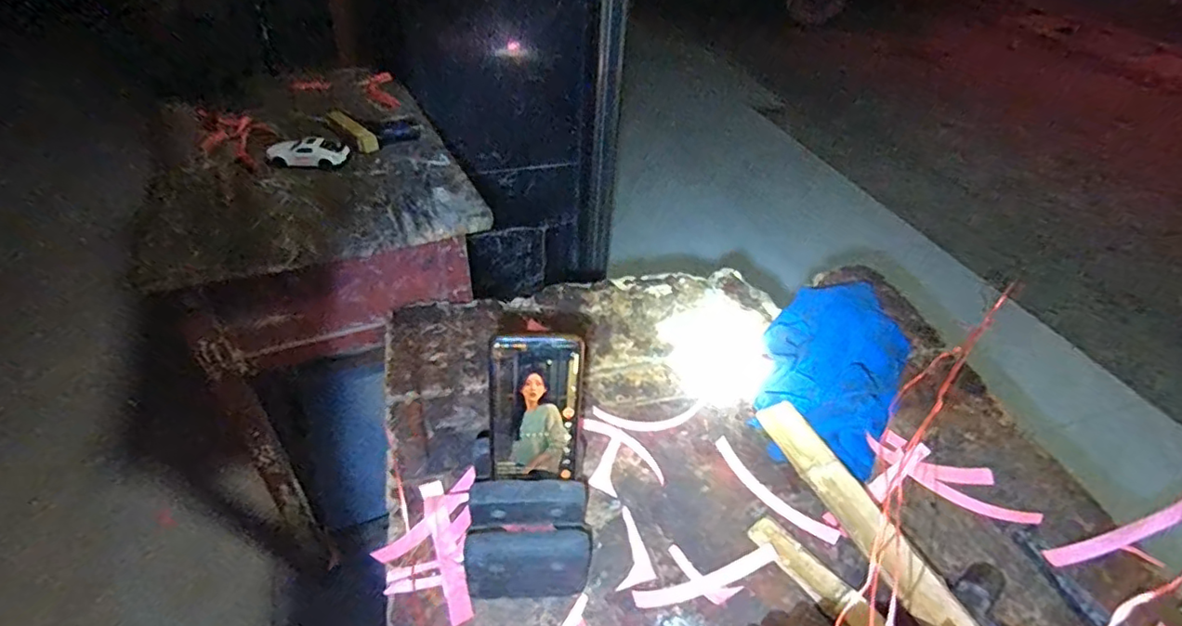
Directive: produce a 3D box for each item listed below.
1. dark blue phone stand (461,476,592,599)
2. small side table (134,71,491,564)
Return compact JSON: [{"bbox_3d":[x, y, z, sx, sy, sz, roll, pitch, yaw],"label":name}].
[{"bbox_3d":[-0.054,0.200,0.521,0.105,0.084,0.078,-1,41,-6],"label":"dark blue phone stand"},{"bbox_3d":[-0.389,0.017,0.978,0.350,0.599,0.404,-15,44,-20],"label":"small side table"}]

